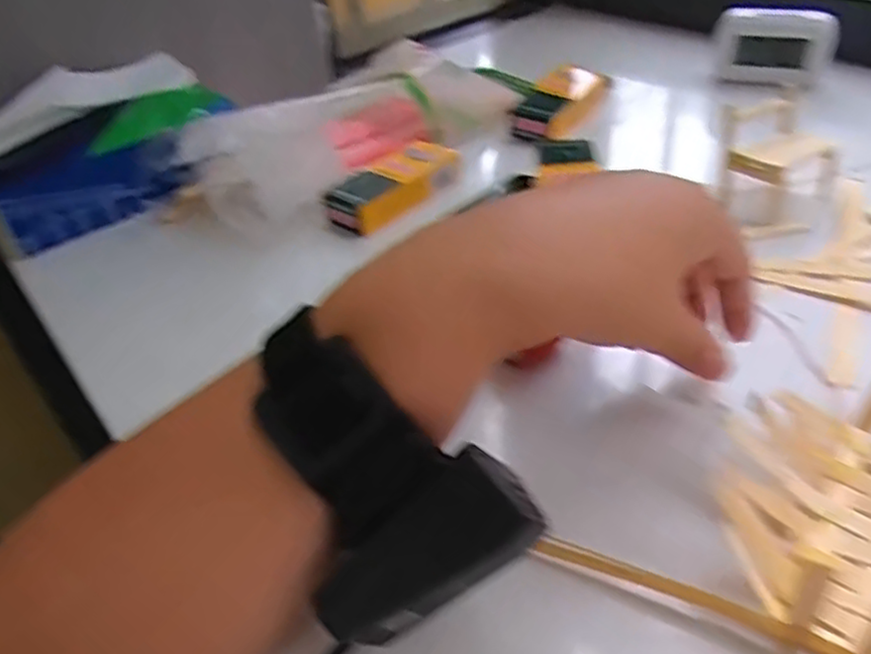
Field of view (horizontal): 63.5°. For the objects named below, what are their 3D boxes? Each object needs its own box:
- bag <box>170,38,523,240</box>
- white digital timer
[{"bbox_3d":[-0.046,-0.157,0.528,0.276,0.079,0.104,-33,45,-29],"label":"bag"},{"bbox_3d":[0.271,-0.225,0.567,0.085,0.051,0.038,10,42,21],"label":"white digital timer"}]

